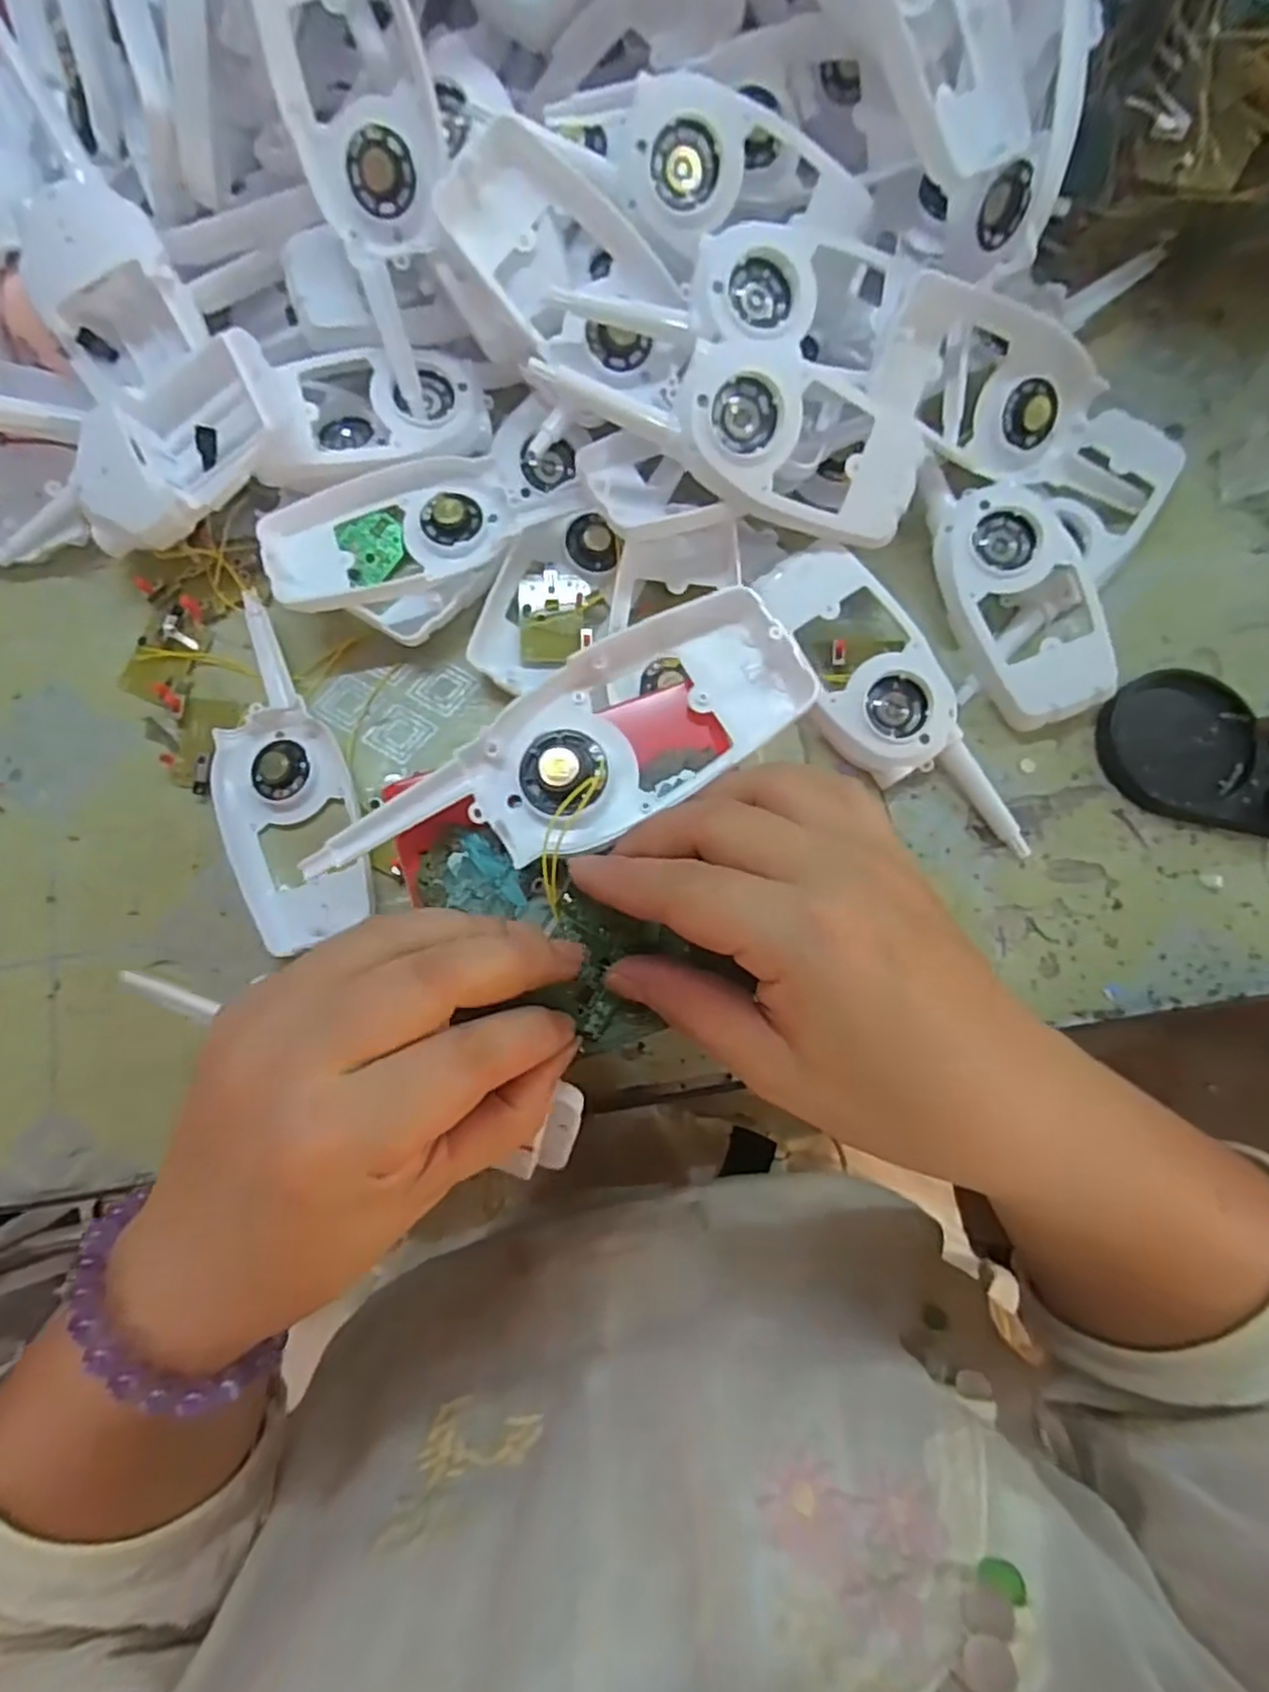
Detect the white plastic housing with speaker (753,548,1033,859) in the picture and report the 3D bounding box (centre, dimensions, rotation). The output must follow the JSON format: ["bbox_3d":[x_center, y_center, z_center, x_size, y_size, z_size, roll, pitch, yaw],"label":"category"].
[{"bbox_3d":[0.114,-0.061,0.324,0.052,0.026,0.160,-35,81,-6],"label":"white plastic housing with speaker"}]

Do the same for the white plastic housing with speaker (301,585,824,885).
[{"bbox_3d":[-0.023,-0.028,0.234,0.160,0.017,0.056,-28,80,-4],"label":"white plastic housing with speaker"}]

